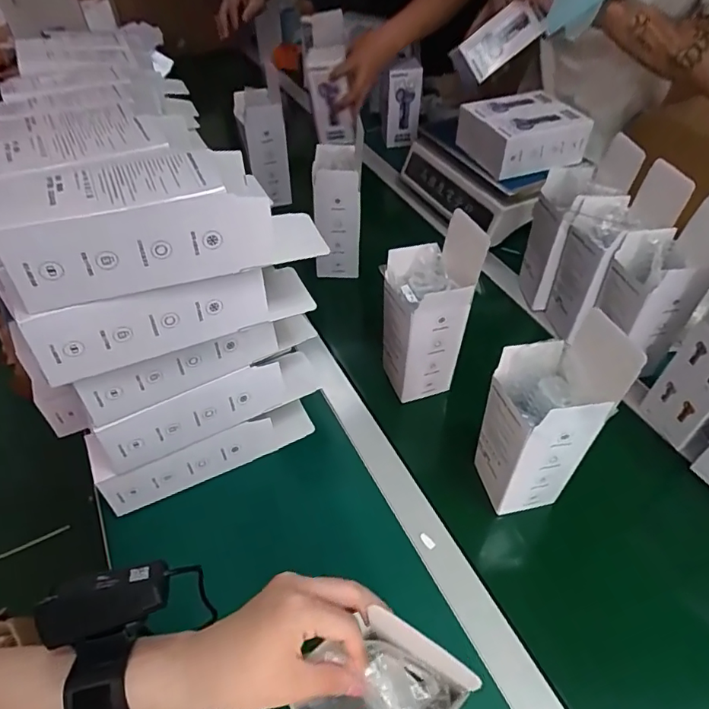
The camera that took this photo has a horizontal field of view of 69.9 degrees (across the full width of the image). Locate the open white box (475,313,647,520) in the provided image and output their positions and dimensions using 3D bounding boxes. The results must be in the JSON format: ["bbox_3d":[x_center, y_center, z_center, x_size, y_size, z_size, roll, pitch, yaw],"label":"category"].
[{"bbox_3d":[0.187,0.068,0.508,0.102,0.217,0.094,-13,48,-7],"label":"open white box"}]

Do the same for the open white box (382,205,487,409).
[{"bbox_3d":[0.089,-0.052,0.626,0.096,0.221,0.086,-12,48,-6],"label":"open white box"}]

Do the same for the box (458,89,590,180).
[{"bbox_3d":[0.281,-0.373,0.847,0.171,0.067,0.158,-24,50,-16],"label":"box"}]

